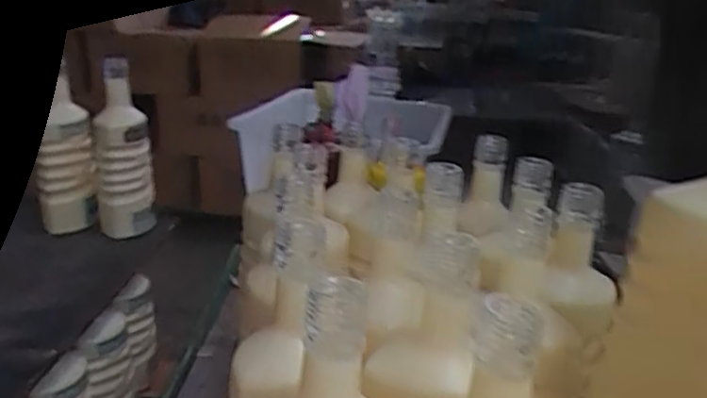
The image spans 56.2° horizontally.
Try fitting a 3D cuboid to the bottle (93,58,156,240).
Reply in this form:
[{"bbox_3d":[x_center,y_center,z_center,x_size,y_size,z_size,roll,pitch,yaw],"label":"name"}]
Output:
[{"bbox_3d":[-0.313,-0.062,0.911,0.076,0.247,0.060,-5,20,-18],"label":"bottle"}]

